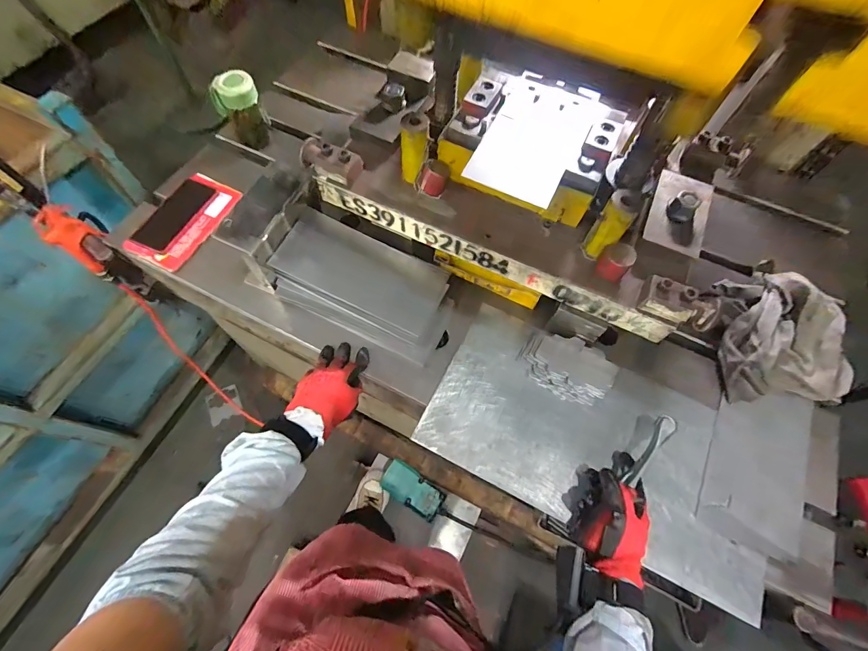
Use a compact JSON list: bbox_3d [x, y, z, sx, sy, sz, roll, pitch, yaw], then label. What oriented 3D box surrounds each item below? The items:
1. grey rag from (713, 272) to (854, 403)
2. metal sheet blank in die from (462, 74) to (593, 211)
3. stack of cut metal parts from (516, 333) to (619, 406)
[{"bbox_3d":[0.557,0.005,0.632,0.185,0.074,0.227,3,64,-1],"label":"grey rag"},{"bbox_3d":[0.141,-0.266,0.544,0.120,0.010,0.213,25,70,9],"label":"metal sheet blank in die"},{"bbox_3d":[0.206,0.063,0.605,0.140,0.043,0.090,21,65,8],"label":"stack of cut metal parts"}]

